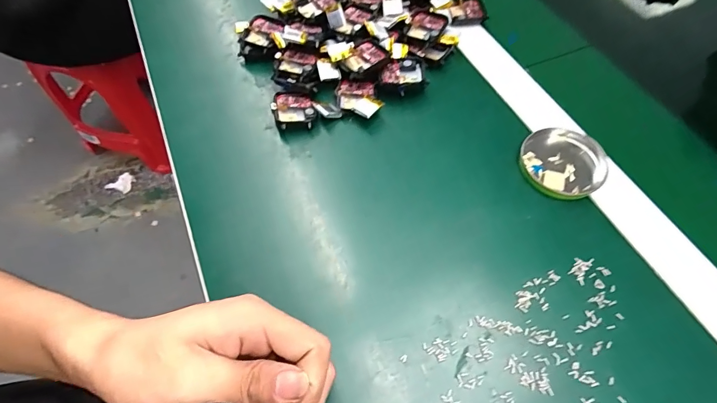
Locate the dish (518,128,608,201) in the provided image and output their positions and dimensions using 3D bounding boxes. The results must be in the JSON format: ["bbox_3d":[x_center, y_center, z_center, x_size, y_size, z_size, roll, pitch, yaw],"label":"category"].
[{"bbox_3d":[0.169,-0.032,0.321,0.066,0.010,0.064,-1,59,1],"label":"dish"}]

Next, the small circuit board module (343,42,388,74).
[{"bbox_3d":[0.006,-0.133,0.360,0.031,0.008,0.040,39,67,22],"label":"small circuit board module"}]

